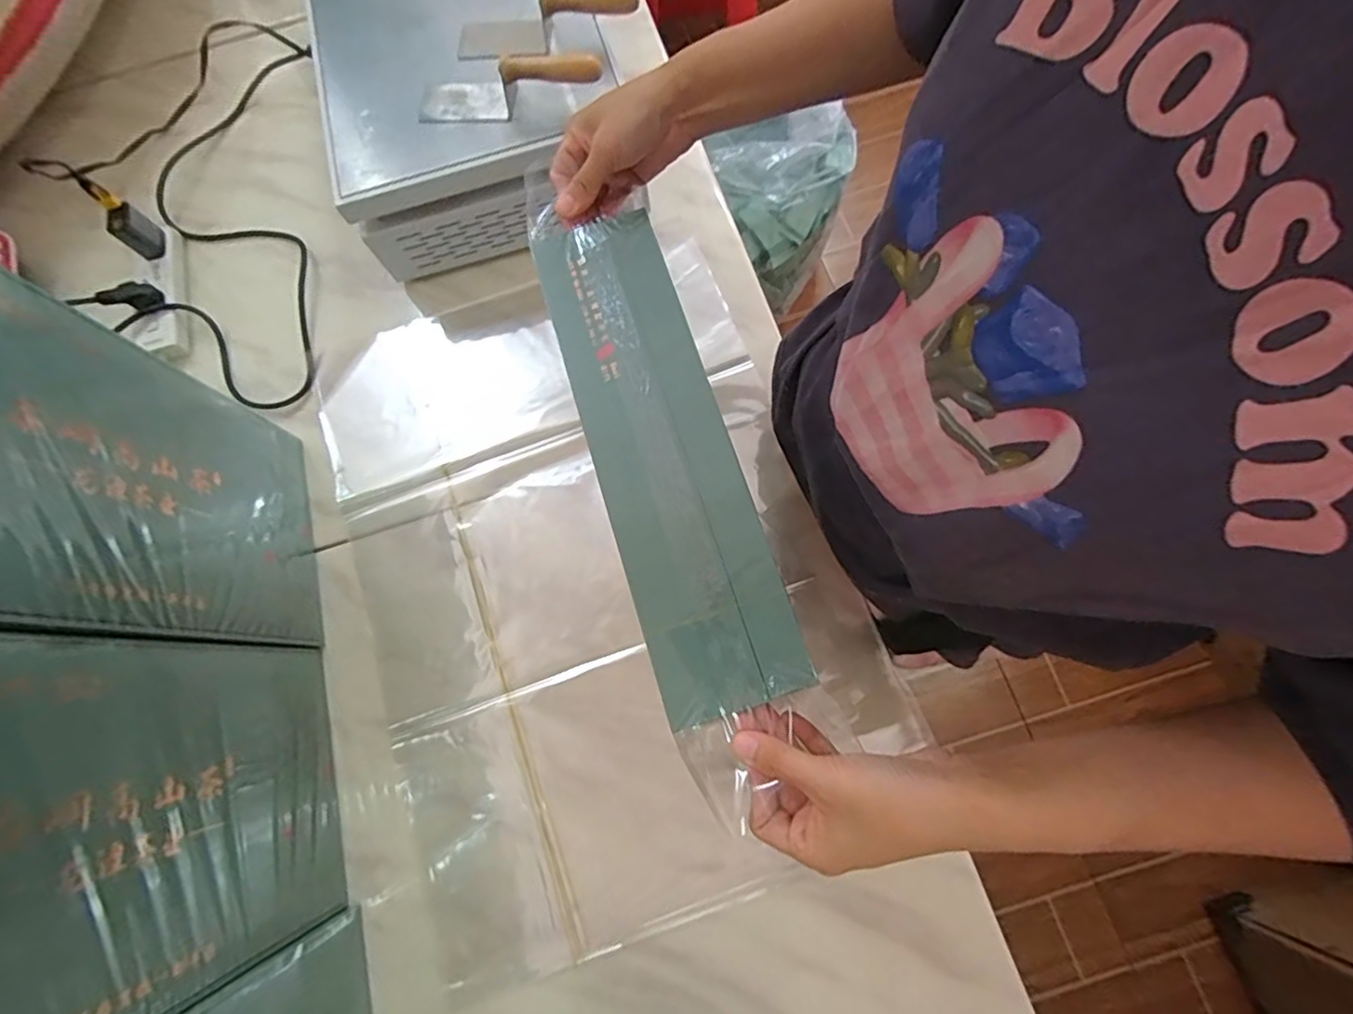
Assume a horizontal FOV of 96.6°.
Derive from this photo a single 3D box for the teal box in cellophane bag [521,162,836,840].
[{"bbox_3d":[-0.013,-0.041,0.398,0.092,0.013,0.431,-17,75,-3],"label":"teal box in cellophane bag"}]

